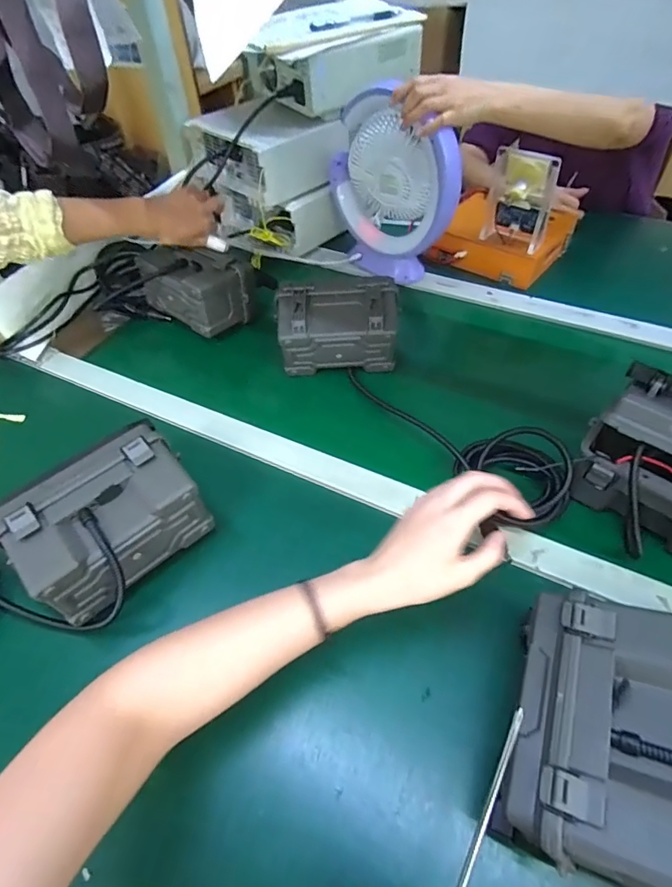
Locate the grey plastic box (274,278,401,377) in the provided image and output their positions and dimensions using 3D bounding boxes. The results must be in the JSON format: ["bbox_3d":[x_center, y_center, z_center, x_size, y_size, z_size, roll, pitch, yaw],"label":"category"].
[{"bbox_3d":[0.004,-0.163,0.654,0.162,0.103,0.082,-3,51,0],"label":"grey plastic box"}]

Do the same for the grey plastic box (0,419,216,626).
[{"bbox_3d":[-0.224,0.081,0.469,0.111,0.110,0.163,35,60,27],"label":"grey plastic box"}]

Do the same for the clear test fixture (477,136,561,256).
[{"bbox_3d":[0.292,-0.381,0.740,0.101,0.152,0.041,23,55,20],"label":"clear test fixture"}]

